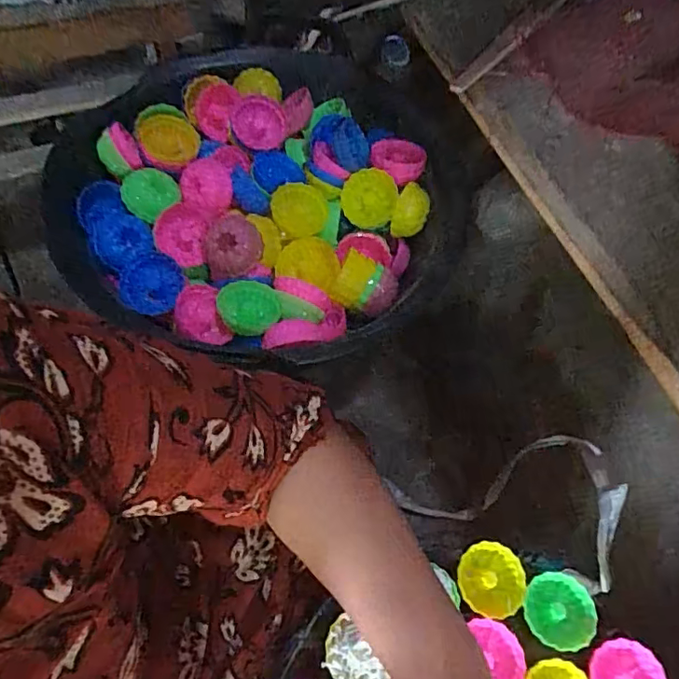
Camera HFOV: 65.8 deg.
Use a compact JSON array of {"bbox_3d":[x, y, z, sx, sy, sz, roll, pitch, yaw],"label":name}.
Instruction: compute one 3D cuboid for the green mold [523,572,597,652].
[{"bbox_3d":[0.196,0.245,0.474,0.062,0.026,0.060,2,63,-2],"label":"green mold"}]

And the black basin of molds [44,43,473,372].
[{"bbox_3d":[-0.062,-0.166,0.592,0.403,0.104,0.423,1,63,-3],"label":"black basin of molds"}]

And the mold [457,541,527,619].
[{"bbox_3d":[0.139,0.218,0.477,0.055,0.022,0.060,5,63,-1],"label":"mold"}]

